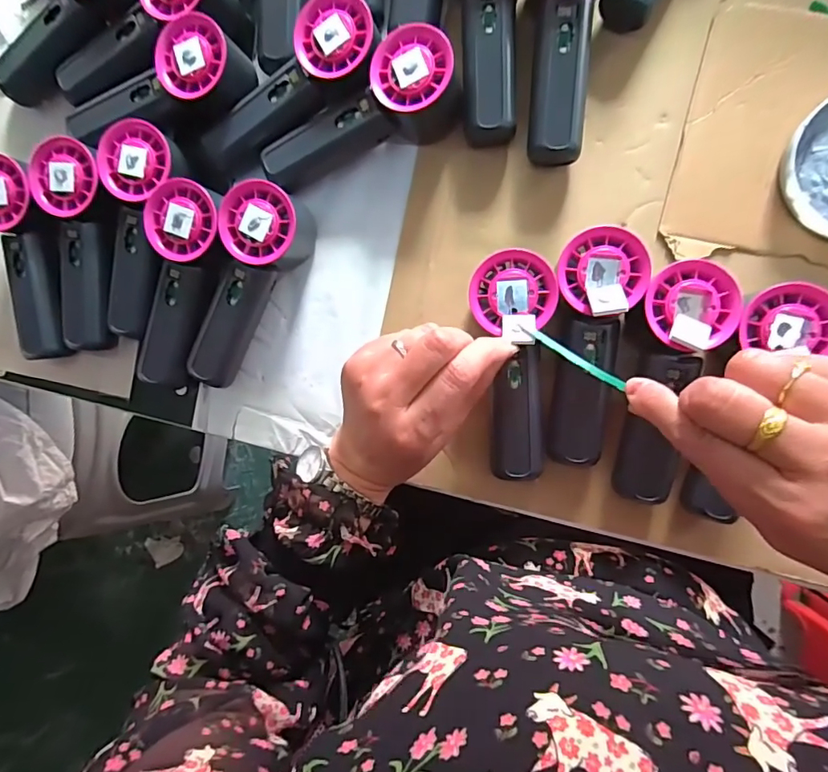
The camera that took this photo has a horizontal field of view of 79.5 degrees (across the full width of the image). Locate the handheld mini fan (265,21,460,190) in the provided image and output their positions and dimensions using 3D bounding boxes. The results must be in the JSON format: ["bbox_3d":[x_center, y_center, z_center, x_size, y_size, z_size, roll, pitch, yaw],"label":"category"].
[{"bbox_3d":[-0.039,-0.190,0.365,0.149,0.051,0.055,-32,87,8],"label":"handheld mini fan"}]

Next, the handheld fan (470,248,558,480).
[{"bbox_3d":[0.068,-0.012,0.351,0.058,0.057,0.155,3,92,8],"label":"handheld fan"}]

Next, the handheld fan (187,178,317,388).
[{"bbox_3d":[-0.133,-0.076,0.381,0.050,0.053,0.152,32,96,6],"label":"handheld fan"}]

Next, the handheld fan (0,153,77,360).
[{"bbox_3d":[-0.305,-0.100,0.403,0.063,0.057,0.151,-9,90,9],"label":"handheld fan"}]

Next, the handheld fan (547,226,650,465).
[{"bbox_3d":[0.123,-0.023,0.341,0.052,0.065,0.154,1,92,9],"label":"handheld fan"}]

